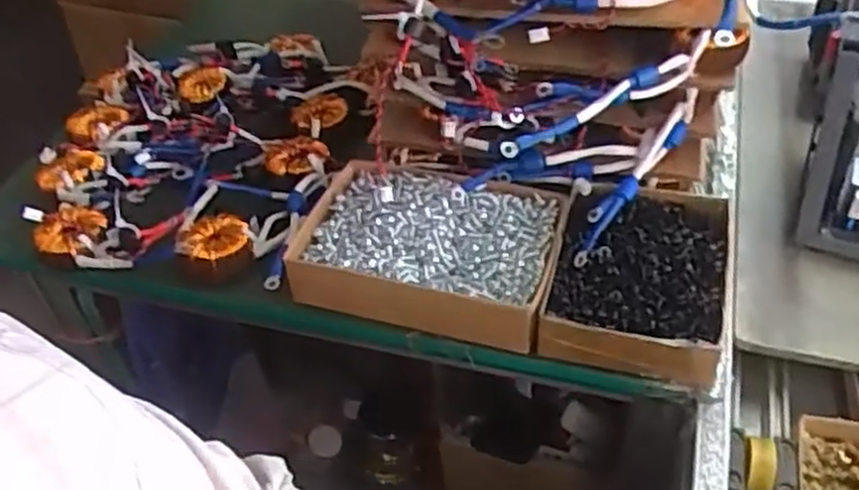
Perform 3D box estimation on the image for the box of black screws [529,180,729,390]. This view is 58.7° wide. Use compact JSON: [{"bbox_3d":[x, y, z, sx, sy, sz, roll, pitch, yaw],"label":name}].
[{"bbox_3d":[0.169,0.026,0.618,0.130,0.058,0.175,11,45,17],"label":"box of black screws"}]

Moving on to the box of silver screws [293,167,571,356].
[{"bbox_3d":[-0.002,0.002,0.645,0.210,0.044,0.139,9,45,15],"label":"box of silver screws"}]

